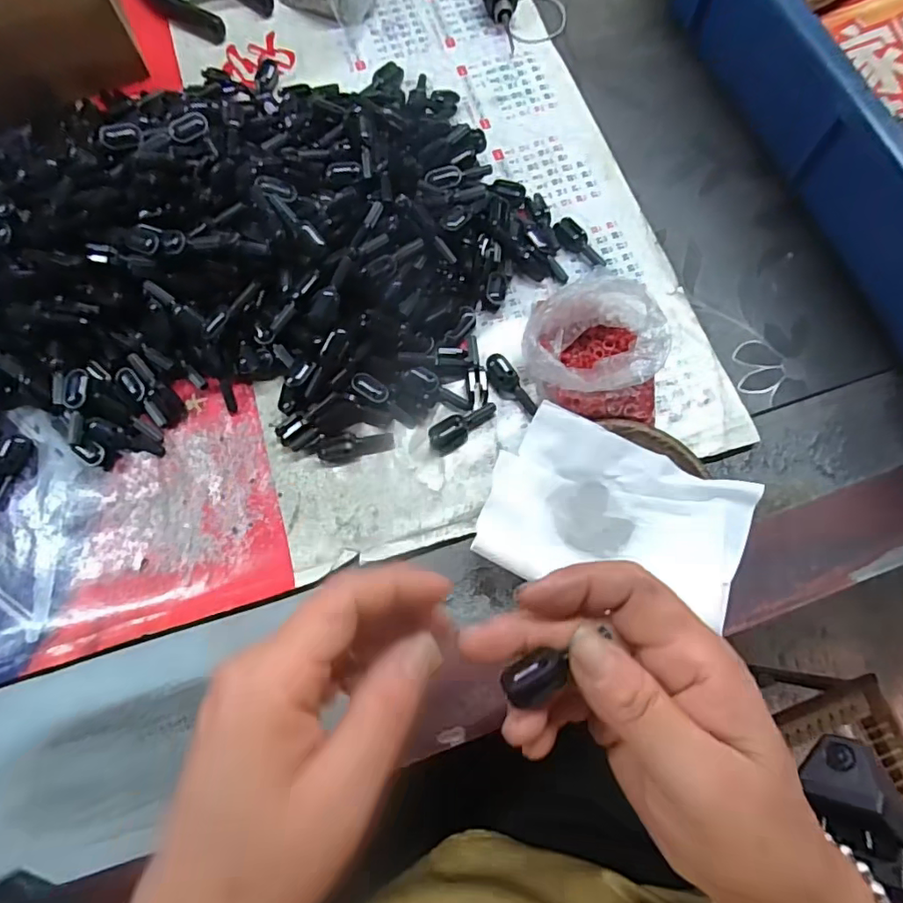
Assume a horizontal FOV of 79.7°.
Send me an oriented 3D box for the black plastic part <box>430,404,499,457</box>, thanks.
[{"bbox_3d":[0.006,-0.015,0.314,0.042,0.011,0.017,-31,75,-9],"label":"black plastic part"}]

